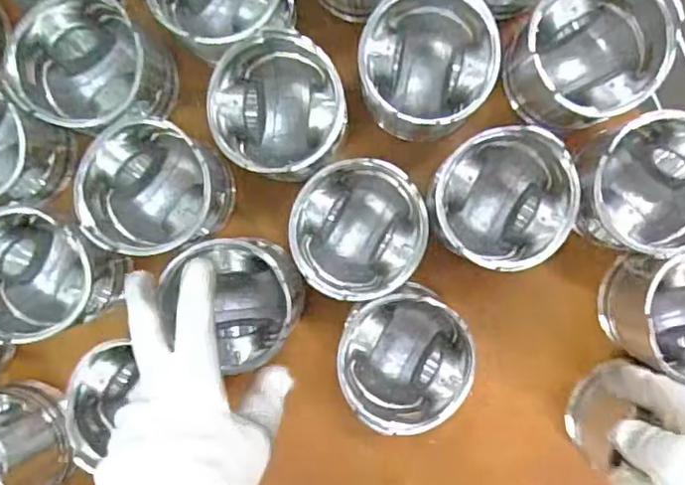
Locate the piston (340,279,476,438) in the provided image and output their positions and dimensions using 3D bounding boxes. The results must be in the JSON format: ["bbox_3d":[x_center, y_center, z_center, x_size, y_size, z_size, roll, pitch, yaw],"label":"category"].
[{"bbox_3d":[0.039,0.076,0.420,0.092,0.077,0.089,0,92,3],"label":"piston"}]

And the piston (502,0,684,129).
[{"bbox_3d":[0.162,-0.128,0.394,0.088,0.074,0.087,-42,89,4],"label":"piston"}]

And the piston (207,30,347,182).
[{"bbox_3d":[-0.043,-0.091,0.415,0.087,0.089,0.085,0,92,3],"label":"piston"}]

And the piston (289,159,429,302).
[{"bbox_3d":[0.009,-0.010,0.413,0.084,0.076,0.089,0,92,3],"label":"piston"}]

